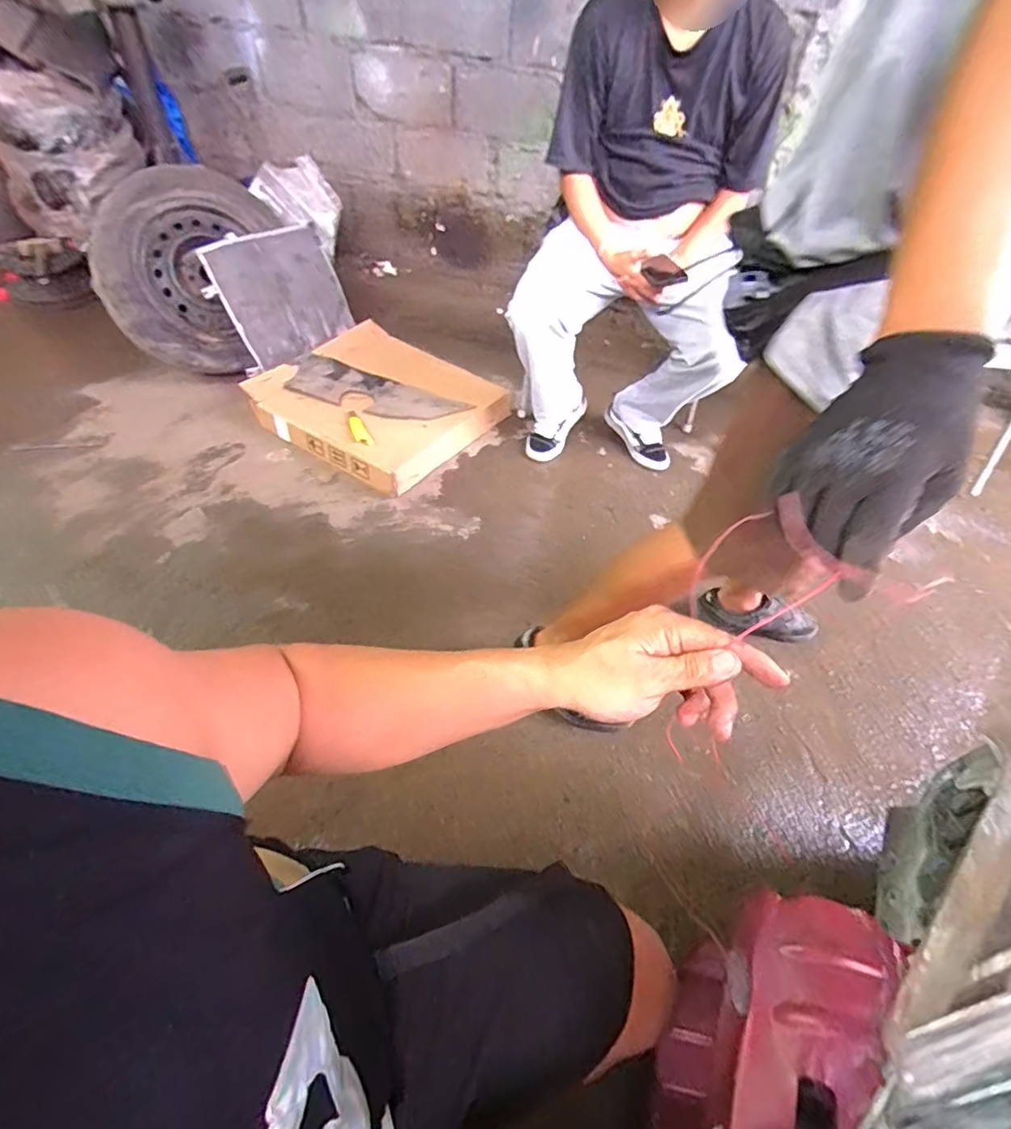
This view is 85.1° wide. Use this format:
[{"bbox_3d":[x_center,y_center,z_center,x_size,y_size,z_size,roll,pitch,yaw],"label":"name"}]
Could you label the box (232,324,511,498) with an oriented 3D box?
[{"bbox_3d":[-0.374,-0.504,1.650,0.606,0.087,0.589,29,52,19],"label":"box"}]

